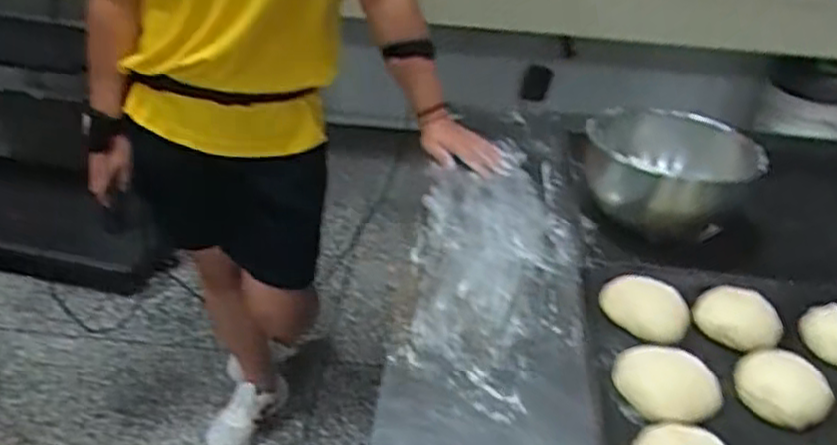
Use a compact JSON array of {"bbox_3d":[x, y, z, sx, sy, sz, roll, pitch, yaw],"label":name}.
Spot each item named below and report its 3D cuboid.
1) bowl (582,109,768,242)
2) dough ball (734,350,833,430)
[{"bbox_3d":[0.355,-0.075,1.049,0.221,0.116,0.214,1,32,-1],"label":"bowl"},{"bbox_3d":[0.367,0.165,0.733,0.087,0.039,0.090,1,32,-1],"label":"dough ball"}]

